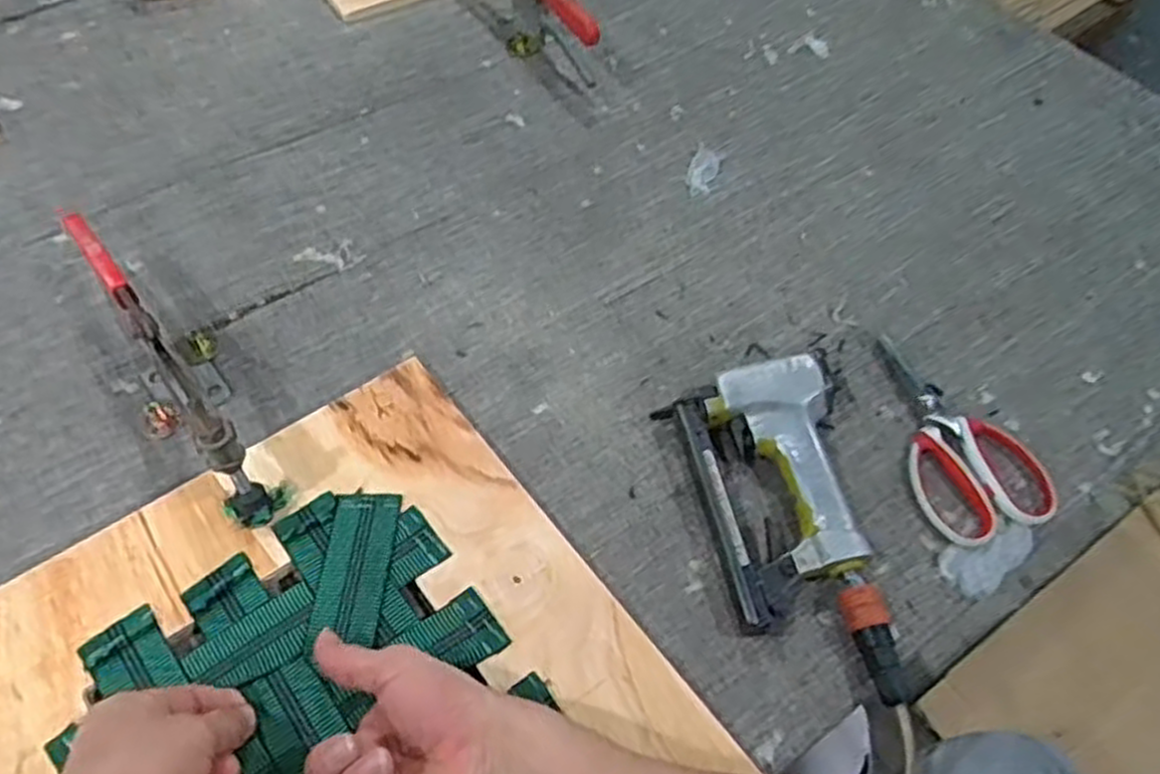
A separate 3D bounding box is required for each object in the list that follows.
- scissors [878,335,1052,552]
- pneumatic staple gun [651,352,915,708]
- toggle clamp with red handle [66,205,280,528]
[{"bbox_3d":[0.293,0.034,0.631,0.104,0.009,0.178,-15,59,-11],"label":"scissors"},{"bbox_3d":[0.156,0.097,0.565,0.128,0.042,0.250,-15,59,-11],"label":"pneumatic staple gun"},{"bbox_3d":[-0.310,-0.023,0.593,0.058,0.111,0.293,-34,64,-21],"label":"toggle clamp with red handle"}]

